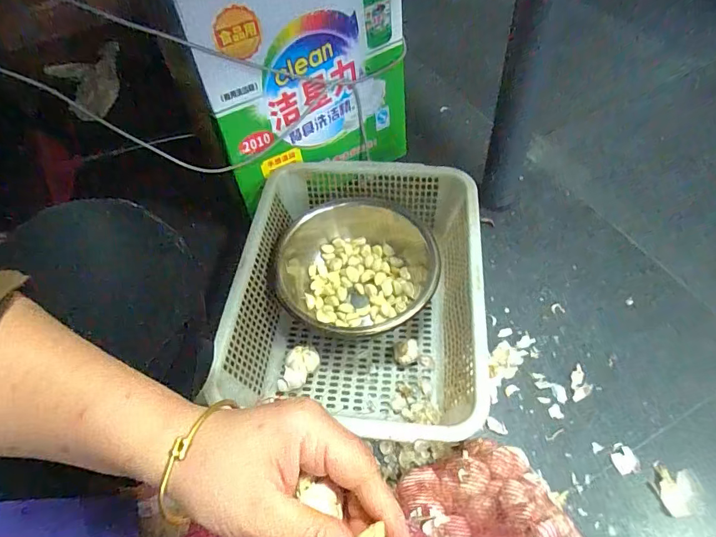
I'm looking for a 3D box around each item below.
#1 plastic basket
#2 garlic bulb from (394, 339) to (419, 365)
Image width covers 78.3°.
[{"bbox_3d":[0.003,0.039,0.718,0.368,0.130,0.475,3,54,5],"label":"plastic basket"},{"bbox_3d":[0.079,0.135,0.713,0.039,0.027,0.045,1,54,3],"label":"garlic bulb"}]

